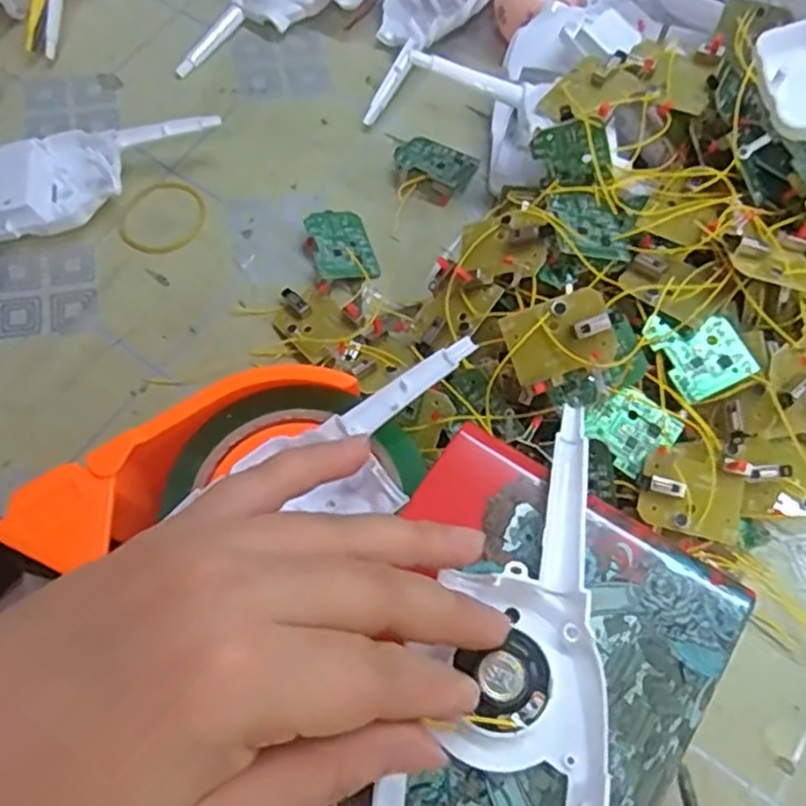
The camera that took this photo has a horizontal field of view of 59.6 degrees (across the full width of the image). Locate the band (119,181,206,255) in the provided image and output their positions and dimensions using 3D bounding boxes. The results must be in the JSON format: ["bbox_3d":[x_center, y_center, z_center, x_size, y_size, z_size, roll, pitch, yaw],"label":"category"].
[{"bbox_3d":[-0.134,-0.103,0.394,0.046,0.004,0.048,0,66,1],"label":"band"}]

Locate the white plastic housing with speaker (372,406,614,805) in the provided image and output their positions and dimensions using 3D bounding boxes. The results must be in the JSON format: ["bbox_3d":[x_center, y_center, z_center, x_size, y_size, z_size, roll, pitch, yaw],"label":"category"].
[{"bbox_3d":[0.034,0.083,0.199,0.059,0.019,0.163,15,68,8],"label":"white plastic housing with speaker"}]

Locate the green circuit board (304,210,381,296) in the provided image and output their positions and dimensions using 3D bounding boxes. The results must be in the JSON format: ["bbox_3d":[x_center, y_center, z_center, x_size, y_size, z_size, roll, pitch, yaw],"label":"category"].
[{"bbox_3d":[-0.034,-0.083,0.378,0.034,0.012,0.046,-10,68,-22],"label":"green circuit board"}]

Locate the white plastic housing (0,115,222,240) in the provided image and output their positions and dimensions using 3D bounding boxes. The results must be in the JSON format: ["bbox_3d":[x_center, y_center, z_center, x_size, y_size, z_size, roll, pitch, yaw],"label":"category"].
[{"bbox_3d":[-0.183,-0.130,0.394,0.156,0.026,0.061,-24,68,-9],"label":"white plastic housing"}]

